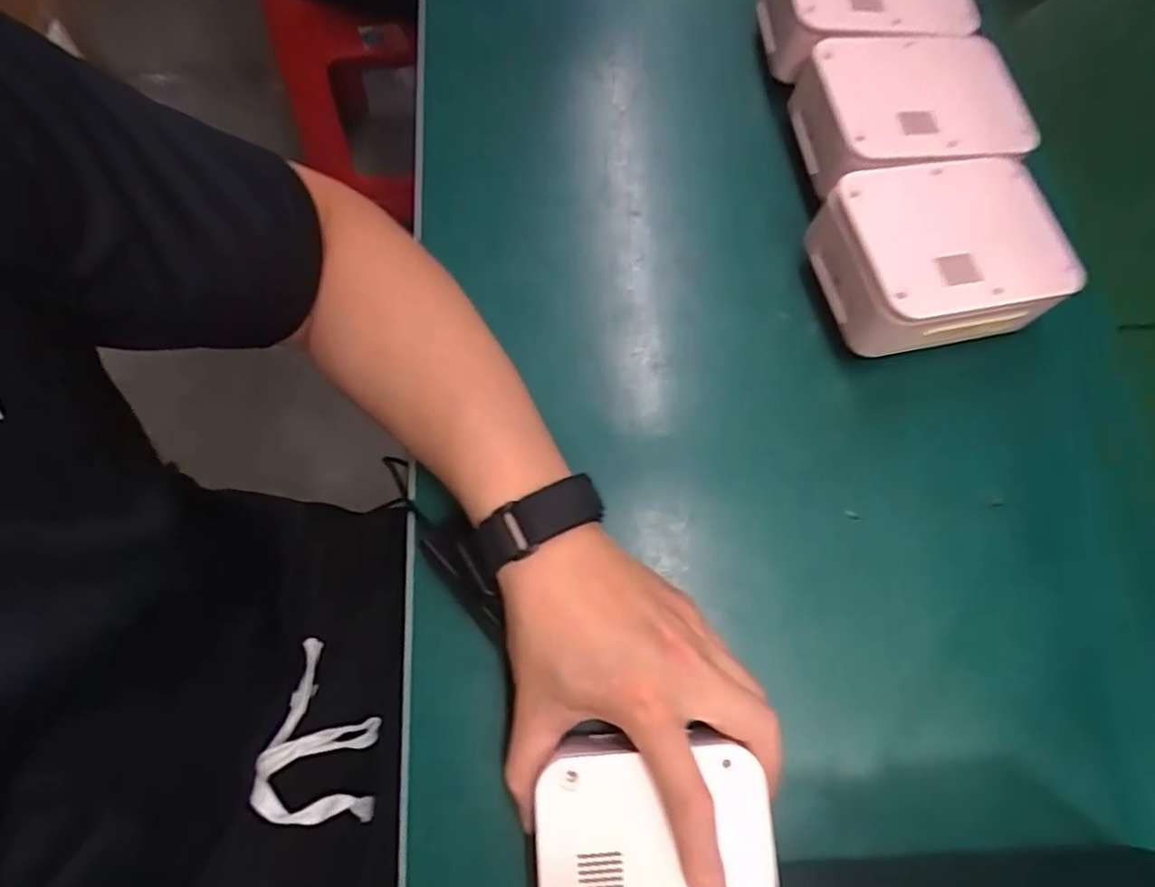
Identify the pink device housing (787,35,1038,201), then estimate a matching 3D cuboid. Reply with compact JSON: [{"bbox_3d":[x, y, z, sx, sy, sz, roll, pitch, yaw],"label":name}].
[{"bbox_3d":[0.210,-0.208,0.431,0.133,0.057,0.108,-9,70,-5],"label":"pink device housing"}]

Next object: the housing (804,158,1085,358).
[{"bbox_3d":[0.213,-0.109,0.398,0.124,0.066,0.098,-11,70,-6],"label":"housing"}]

